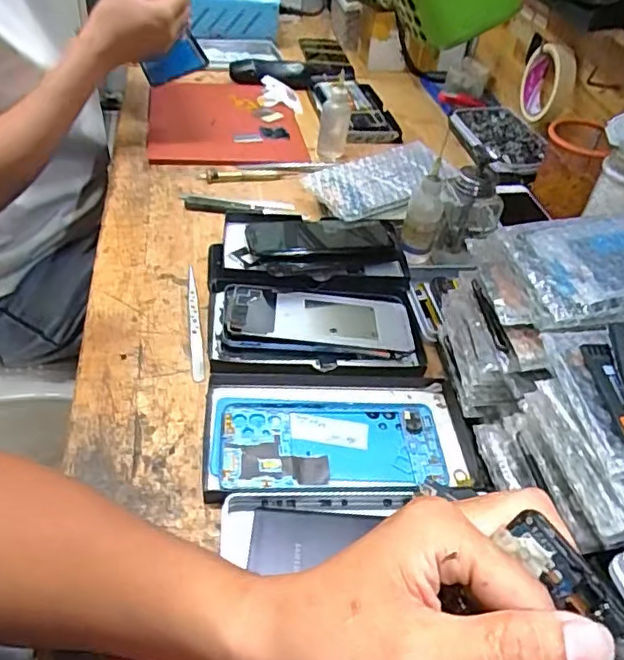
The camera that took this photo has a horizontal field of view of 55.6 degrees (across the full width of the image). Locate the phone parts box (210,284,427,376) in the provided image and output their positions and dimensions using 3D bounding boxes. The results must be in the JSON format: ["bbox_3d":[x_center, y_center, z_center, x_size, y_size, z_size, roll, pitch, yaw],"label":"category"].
[{"bbox_3d":[0.006,-0.004,0.513,0.183,0.019,0.108,1,43,-7],"label":"phone parts box"}]

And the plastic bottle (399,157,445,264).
[{"bbox_3d":[0.111,-0.118,0.587,0.033,0.096,0.028,15,43,8],"label":"plastic bottle"}]

